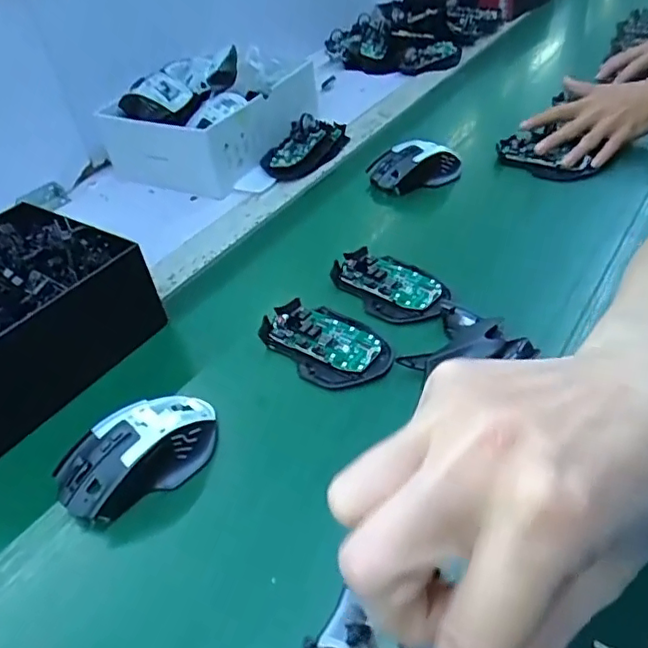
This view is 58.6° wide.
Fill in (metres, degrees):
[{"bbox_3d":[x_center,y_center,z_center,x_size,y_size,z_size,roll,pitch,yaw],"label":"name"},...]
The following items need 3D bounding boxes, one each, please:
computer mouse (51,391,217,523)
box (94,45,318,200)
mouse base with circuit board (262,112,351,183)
[{"bbox_3d":[-0.129,0.089,0.405,0.116,0.037,0.067,-32,46,-25],"label":"computer mouse"},{"bbox_3d":[-0.148,-0.296,0.788,0.198,0.110,0.261,16,46,25],"label":"box"},{"bbox_3d":[-0.026,-0.239,0.756,0.080,0.038,0.147,14,45,23],"label":"mouse base with circuit board"}]

